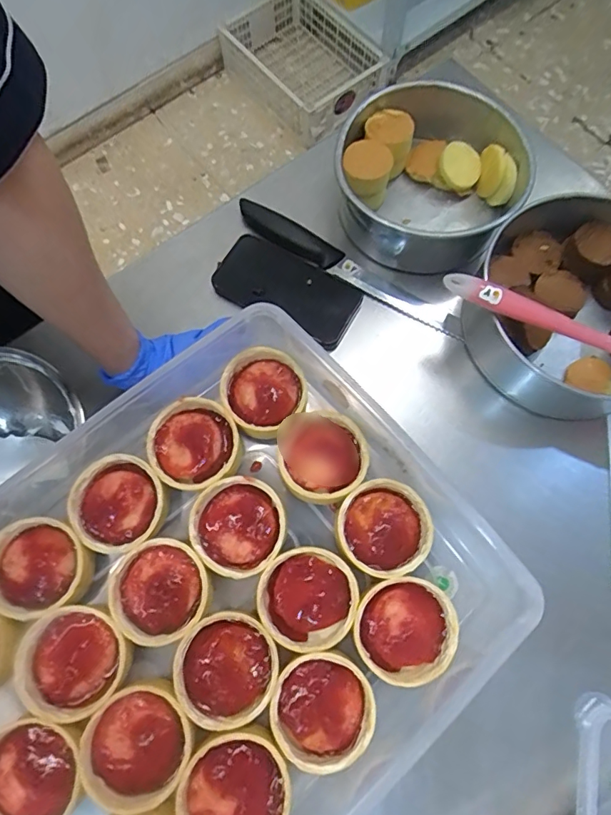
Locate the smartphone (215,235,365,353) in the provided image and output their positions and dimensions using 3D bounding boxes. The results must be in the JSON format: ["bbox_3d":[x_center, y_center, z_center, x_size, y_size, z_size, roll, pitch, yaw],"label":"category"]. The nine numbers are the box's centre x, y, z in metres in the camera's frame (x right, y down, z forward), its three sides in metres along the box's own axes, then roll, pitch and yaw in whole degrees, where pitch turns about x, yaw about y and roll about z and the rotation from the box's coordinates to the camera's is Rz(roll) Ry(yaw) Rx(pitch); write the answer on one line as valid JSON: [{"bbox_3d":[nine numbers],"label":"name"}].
[{"bbox_3d":[-0.019,-0.123,0.507,0.147,0.014,0.074,29,75,9],"label":"smartphone"}]

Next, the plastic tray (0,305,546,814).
[{"bbox_3d":[-0.077,0.137,0.324,0.370,0.067,0.309,-40,75,-13],"label":"plastic tray"}]

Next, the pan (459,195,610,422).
[{"bbox_3d":[0.255,-0.092,0.465,0.195,0.090,0.189,0,73,1],"label":"pan"}]

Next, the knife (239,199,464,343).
[{"bbox_3d":[0.041,-0.150,0.517,0.260,0.018,0.031,31,76,10],"label":"knife"}]

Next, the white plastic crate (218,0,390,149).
[{"bbox_3d":[-0.033,-1.068,1.528,0.330,0.169,0.479,-42,77,-11],"label":"white plastic crate"}]

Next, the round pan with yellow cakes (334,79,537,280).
[{"bbox_3d":[0.131,-0.243,0.520,0.191,0.072,0.198,22,74,8],"label":"round pan with yellow cakes"}]

